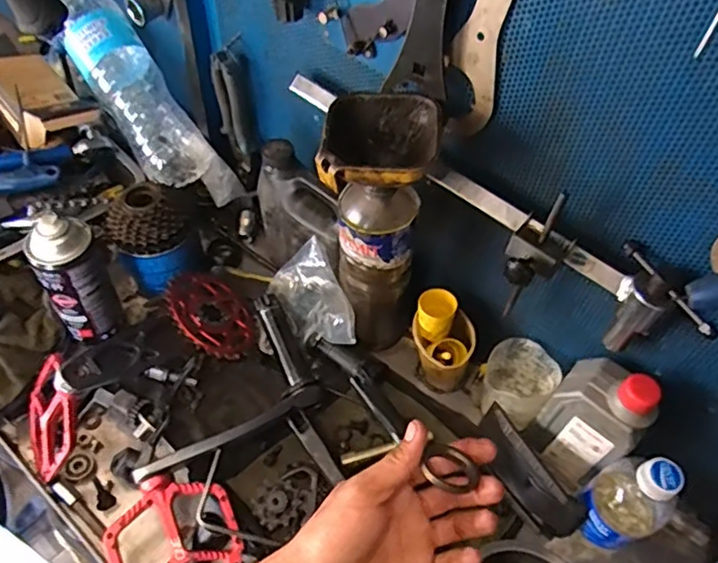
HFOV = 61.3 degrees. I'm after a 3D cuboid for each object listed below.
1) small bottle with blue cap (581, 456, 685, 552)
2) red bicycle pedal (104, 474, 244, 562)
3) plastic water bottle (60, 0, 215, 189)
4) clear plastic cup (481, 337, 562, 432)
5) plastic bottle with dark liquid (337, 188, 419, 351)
[{"bbox_3d":[0.238,0.202,0.549,0.061,0.167,0.058,-34,62,-26],"label":"small bottle with blue cap"},{"bbox_3d":[-0.171,0.238,0.560,0.111,0.033,0.110,-20,74,-19],"label":"red bicycle pedal"},{"bbox_3d":[-0.302,-0.265,0.800,0.098,0.074,0.307,-31,90,-25],"label":"plastic water bottle"},{"bbox_3d":[0.164,0.113,0.642,0.070,0.087,0.065,2,52,-2],"label":"clear plastic cup"},{"bbox_3d":[0.015,-0.007,0.634,0.075,0.237,0.069,-28,59,-23],"label":"plastic bottle with dark liquid"}]

